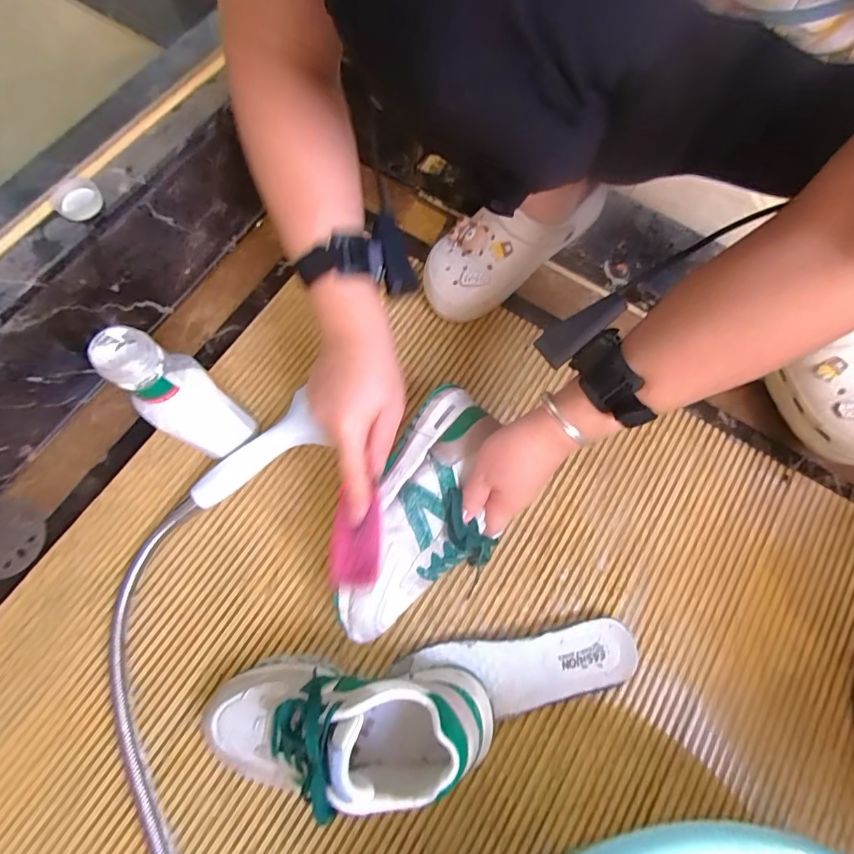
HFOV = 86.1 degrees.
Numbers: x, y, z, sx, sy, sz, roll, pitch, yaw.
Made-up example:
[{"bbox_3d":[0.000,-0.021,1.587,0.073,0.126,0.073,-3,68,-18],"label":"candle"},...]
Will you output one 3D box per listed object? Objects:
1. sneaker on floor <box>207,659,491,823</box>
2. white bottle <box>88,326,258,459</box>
[{"bbox_3d":[-0.067,0.246,0.372,0.239,0.108,0.089,6,72,1],"label":"sneaker on floor"},{"bbox_3d":[-0.213,-0.021,0.414,0.057,0.204,0.049,-35,76,-11],"label":"white bottle"}]

